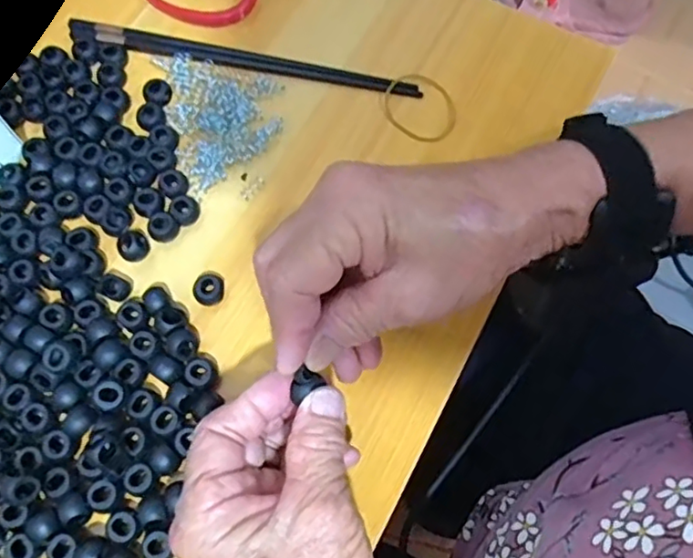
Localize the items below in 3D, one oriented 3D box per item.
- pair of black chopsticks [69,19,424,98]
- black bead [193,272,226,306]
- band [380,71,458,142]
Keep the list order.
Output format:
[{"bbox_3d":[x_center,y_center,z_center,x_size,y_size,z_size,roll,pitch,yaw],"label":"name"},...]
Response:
[{"bbox_3d":[-0.068,-0.146,0.406,0.236,0.007,0.014,11,70,3],"label":"pair of black chopsticks"},{"bbox_3d":[-0.077,0.006,0.346,0.018,0.013,0.017,0,69,-1],"label":"black bead"},{"bbox_3d":[0.048,-0.111,0.396,0.051,0.005,0.044,40,73,12],"label":"band"}]

